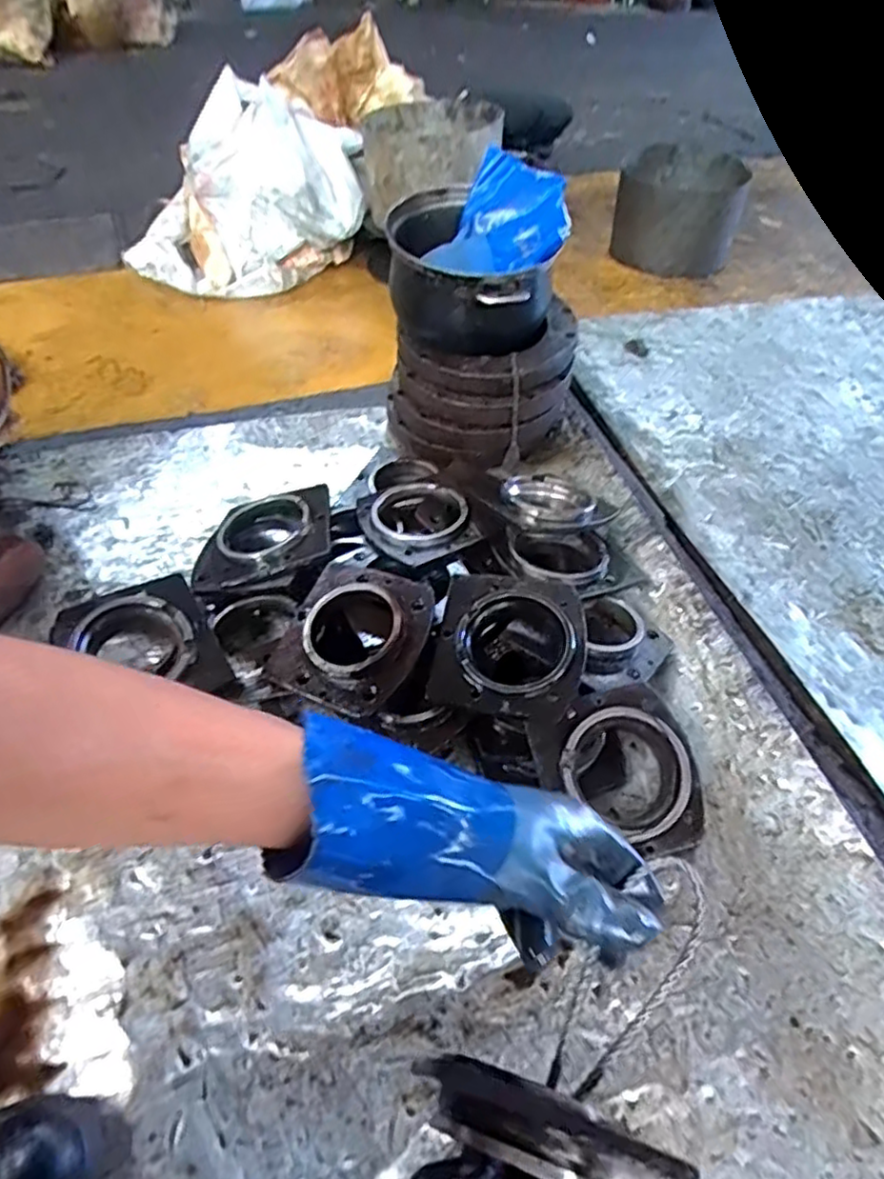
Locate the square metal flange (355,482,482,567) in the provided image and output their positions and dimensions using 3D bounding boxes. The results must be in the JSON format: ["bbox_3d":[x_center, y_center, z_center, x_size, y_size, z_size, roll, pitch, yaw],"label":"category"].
[{"bbox_3d":[-0.030,-0.083,0.818,0.124,0.026,0.130,-23,54,-12],"label":"square metal flange"}]

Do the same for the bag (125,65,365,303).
[{"bbox_3d":[-0.368,-0.758,1.263,0.239,0.247,0.457,32,56,24],"label":"bag"}]

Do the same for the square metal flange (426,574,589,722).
[{"bbox_3d":[0.073,0.051,0.685,0.144,0.029,0.161,11,50,9],"label":"square metal flange"}]

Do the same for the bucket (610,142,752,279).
[{"bbox_3d":[0.502,-0.808,1.427,0.247,0.167,0.247,15,51,12],"label":"bucket"}]

